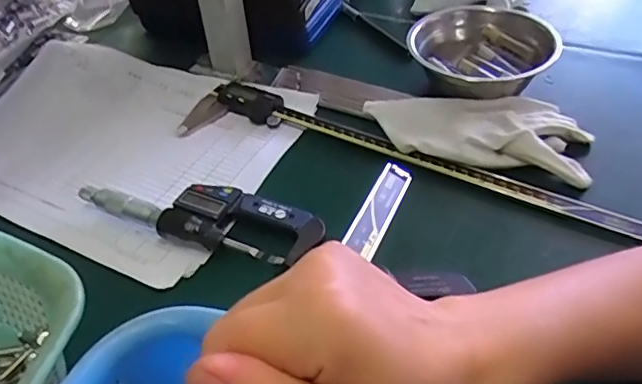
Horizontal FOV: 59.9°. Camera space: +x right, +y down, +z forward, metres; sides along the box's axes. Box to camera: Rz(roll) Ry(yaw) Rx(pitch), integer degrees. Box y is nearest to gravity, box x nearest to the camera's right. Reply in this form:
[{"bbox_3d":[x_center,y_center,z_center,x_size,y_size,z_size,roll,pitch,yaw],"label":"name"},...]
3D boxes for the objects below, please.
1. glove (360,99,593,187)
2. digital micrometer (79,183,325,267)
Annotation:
[{"bbox_3d":[0.127,-0.055,0.461,0.175,0.024,0.088,9,45,14],"label":"glove"},{"bbox_3d":[-0.090,0.015,0.414,0.180,0.019,0.052,10,45,15],"label":"digital micrometer"}]

